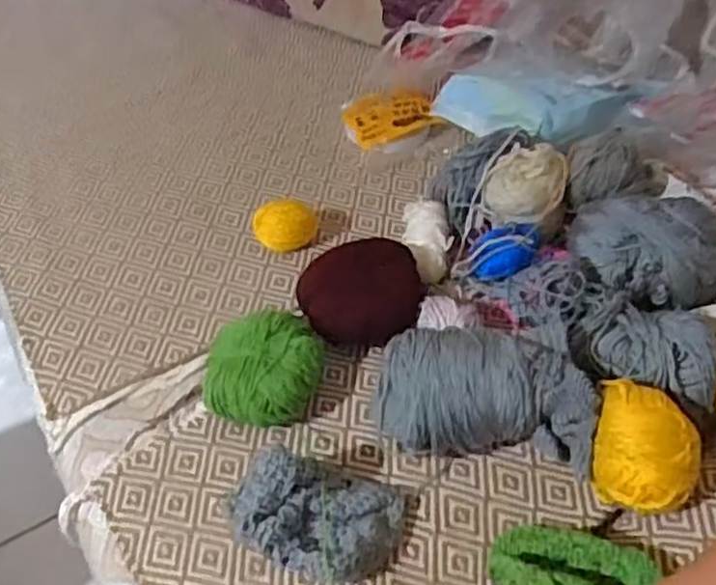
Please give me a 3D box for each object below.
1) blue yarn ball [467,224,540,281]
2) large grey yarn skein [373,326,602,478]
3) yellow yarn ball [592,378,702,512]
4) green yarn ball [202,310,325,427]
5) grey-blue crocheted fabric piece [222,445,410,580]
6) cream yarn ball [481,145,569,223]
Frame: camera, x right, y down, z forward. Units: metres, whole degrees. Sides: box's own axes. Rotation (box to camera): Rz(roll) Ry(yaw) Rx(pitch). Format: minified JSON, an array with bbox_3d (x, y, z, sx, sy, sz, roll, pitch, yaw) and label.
[{"bbox_3d":[0.129,-0.034,0.648,0.060,0.053,0.054,3,45,8],"label":"blue yarn ball"},{"bbox_3d":[0.094,0.079,0.544,0.161,0.077,0.084,4,45,9],"label":"large grey yarn skein"},{"bbox_3d":[0.203,0.111,0.516,0.065,0.057,0.089,8,45,12],"label":"yellow yarn ball"},{"bbox_3d":[-0.075,0.063,0.577,0.088,0.055,0.083,-2,44,2],"label":"green yarn ball"},{"bbox_3d":[-0.028,0.152,0.491,0.122,0.060,0.079,-7,44,-2],"label":"grey-blue crocheted fabric piece"},{"bbox_3d":[0.155,-0.097,0.677,0.072,0.066,0.060,7,45,12],"label":"cream yarn ball"}]

